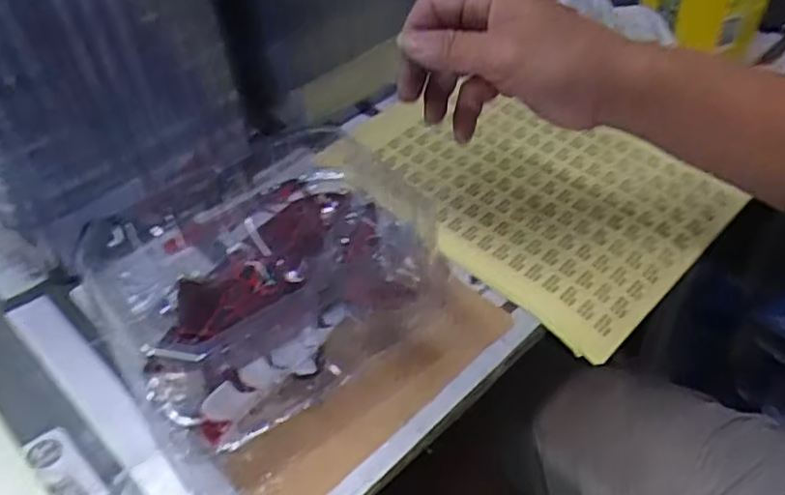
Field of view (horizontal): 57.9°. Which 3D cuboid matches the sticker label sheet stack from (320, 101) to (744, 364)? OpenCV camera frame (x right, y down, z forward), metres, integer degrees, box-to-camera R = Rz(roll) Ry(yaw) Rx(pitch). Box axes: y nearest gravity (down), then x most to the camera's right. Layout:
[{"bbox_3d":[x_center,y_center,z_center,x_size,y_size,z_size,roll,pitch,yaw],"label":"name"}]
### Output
[{"bbox_3d":[0.101,-0.052,0.576,0.285,0.016,0.191,34,60,28],"label":"sticker label sheet stack"}]

